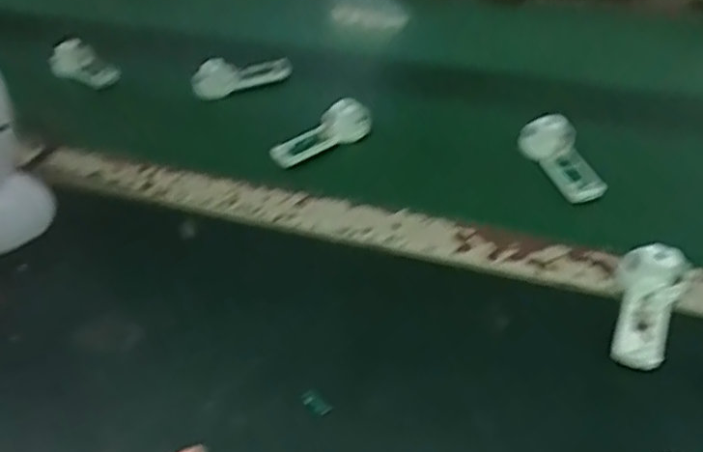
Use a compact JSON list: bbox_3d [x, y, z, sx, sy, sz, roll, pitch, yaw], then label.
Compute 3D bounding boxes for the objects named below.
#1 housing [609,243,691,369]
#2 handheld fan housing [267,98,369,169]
[{"bbox_3d":[0.185,0.051,0.408,0.040,0.032,0.081,16,48,20],"label":"housing"},{"bbox_3d":[-0.029,-0.084,0.575,0.095,0.034,0.020,-24,47,-19],"label":"handheld fan housing"}]

